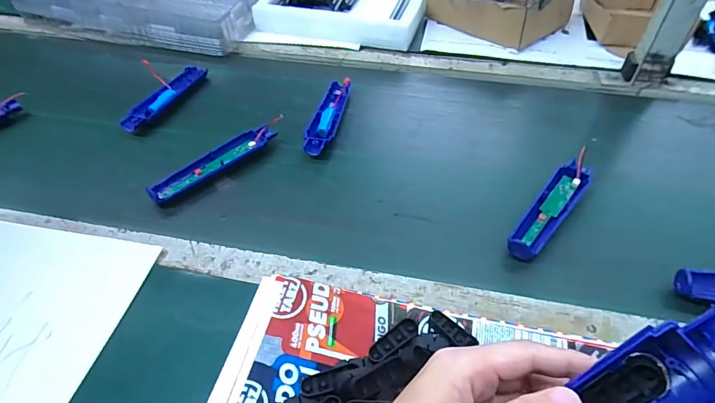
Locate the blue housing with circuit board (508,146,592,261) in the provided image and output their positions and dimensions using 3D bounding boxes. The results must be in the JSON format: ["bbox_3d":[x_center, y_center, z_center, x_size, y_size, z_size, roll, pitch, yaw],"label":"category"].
[{"bbox_3d":[0.222,0.006,0.493,0.037,0.026,0.176,31,54,28],"label":"blue housing with circuit board"}]

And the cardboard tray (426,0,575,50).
[{"bbox_3d":[0.262,-0.366,0.801,0.204,0.080,0.204,-33,53,-27],"label":"cardboard tray"}]

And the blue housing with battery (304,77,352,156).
[{"bbox_3d":[-0.041,-0.121,0.617,0.037,0.021,0.165,8,46,9],"label":"blue housing with battery"}]

